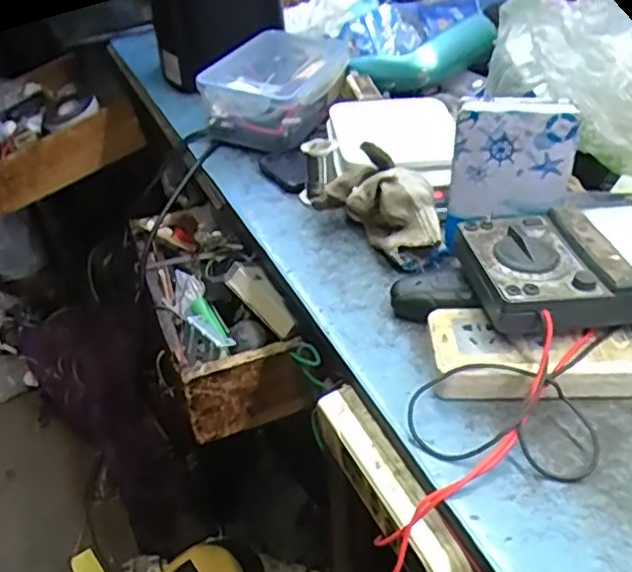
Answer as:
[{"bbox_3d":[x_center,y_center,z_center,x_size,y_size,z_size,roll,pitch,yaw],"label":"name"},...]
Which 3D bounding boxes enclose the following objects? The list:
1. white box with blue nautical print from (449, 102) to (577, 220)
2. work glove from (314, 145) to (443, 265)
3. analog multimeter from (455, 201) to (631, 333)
[{"bbox_3d":[0.164,-0.104,0.558,0.093,0.094,0.023,5,39,10],"label":"white box with blue nautical print"},{"bbox_3d":[0.064,-0.075,0.625,0.067,0.078,0.131,-28,45,-29],"label":"work glove"},{"bbox_3d":[0.210,-0.019,0.510,0.194,0.045,0.121,-5,38,-3],"label":"analog multimeter"}]

